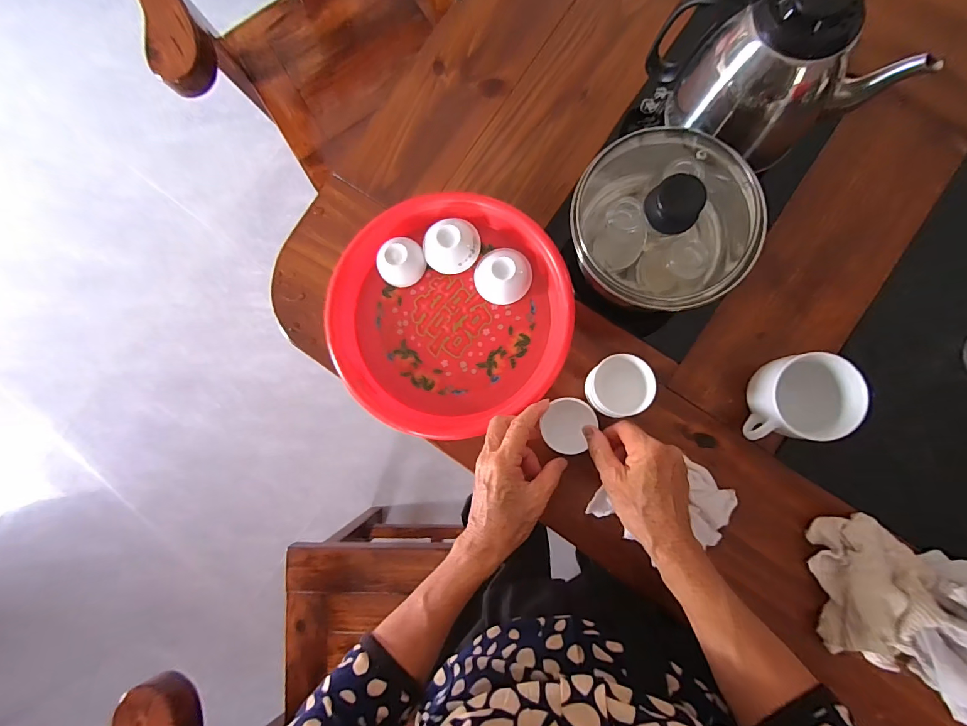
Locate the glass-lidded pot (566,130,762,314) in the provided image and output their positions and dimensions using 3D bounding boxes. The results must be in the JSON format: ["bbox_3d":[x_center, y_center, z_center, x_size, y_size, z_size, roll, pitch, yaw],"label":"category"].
[{"bbox_3d":[0.171,-0.131,0.387,0.153,0.125,0.145,-1,84,5],"label":"glass-lidded pot"}]

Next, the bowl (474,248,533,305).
[{"bbox_3d":[0.021,-0.094,0.443,0.060,0.025,0.057,-1,84,5],"label":"bowl"}]

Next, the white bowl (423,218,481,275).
[{"bbox_3d":[-0.035,-0.126,0.446,0.058,0.034,0.057,-1,84,5],"label":"white bowl"}]

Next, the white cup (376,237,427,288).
[{"bbox_3d":[-0.091,-0.111,0.453,0.049,0.025,0.050,-1,84,5],"label":"white cup"}]

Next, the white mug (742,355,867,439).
[{"bbox_3d":[0.289,0.033,0.388,0.082,0.067,0.073,-2,84,4],"label":"white mug"}]

